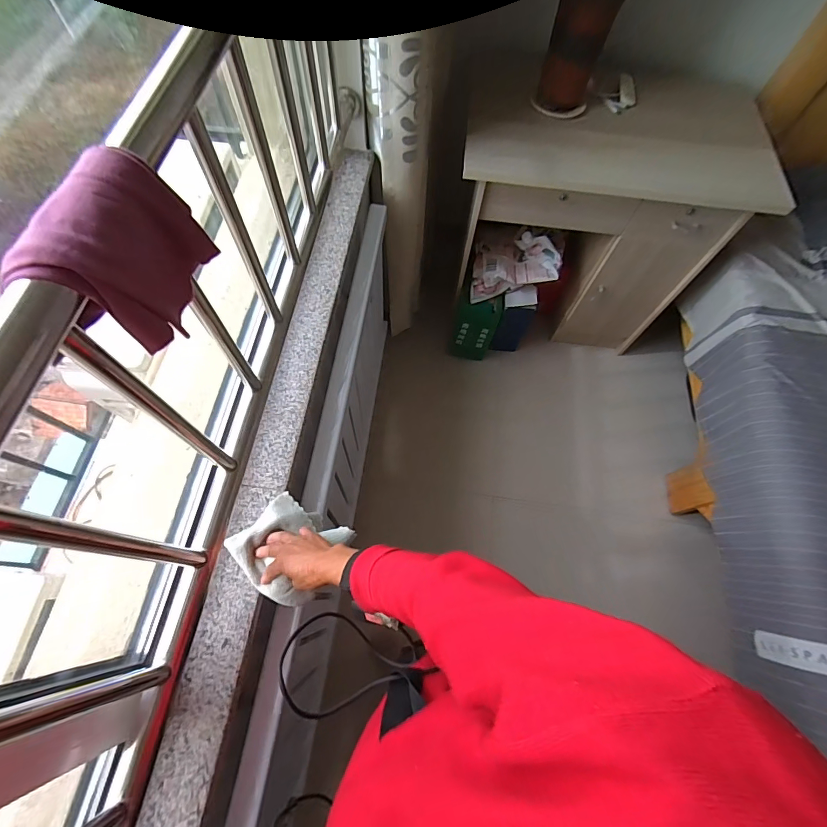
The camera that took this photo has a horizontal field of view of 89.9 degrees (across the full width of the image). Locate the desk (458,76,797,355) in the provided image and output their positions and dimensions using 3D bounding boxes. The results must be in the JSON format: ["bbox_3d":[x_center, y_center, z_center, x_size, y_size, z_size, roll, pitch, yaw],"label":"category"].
[{"bbox_3d":[0.491,-0.576,1.347,0.837,0.690,0.398,5,67,-1],"label":"desk"}]

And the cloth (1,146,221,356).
[{"bbox_3d":[-0.223,-0.122,0.325,0.060,0.112,0.133,11,67,2],"label":"cloth"}]

